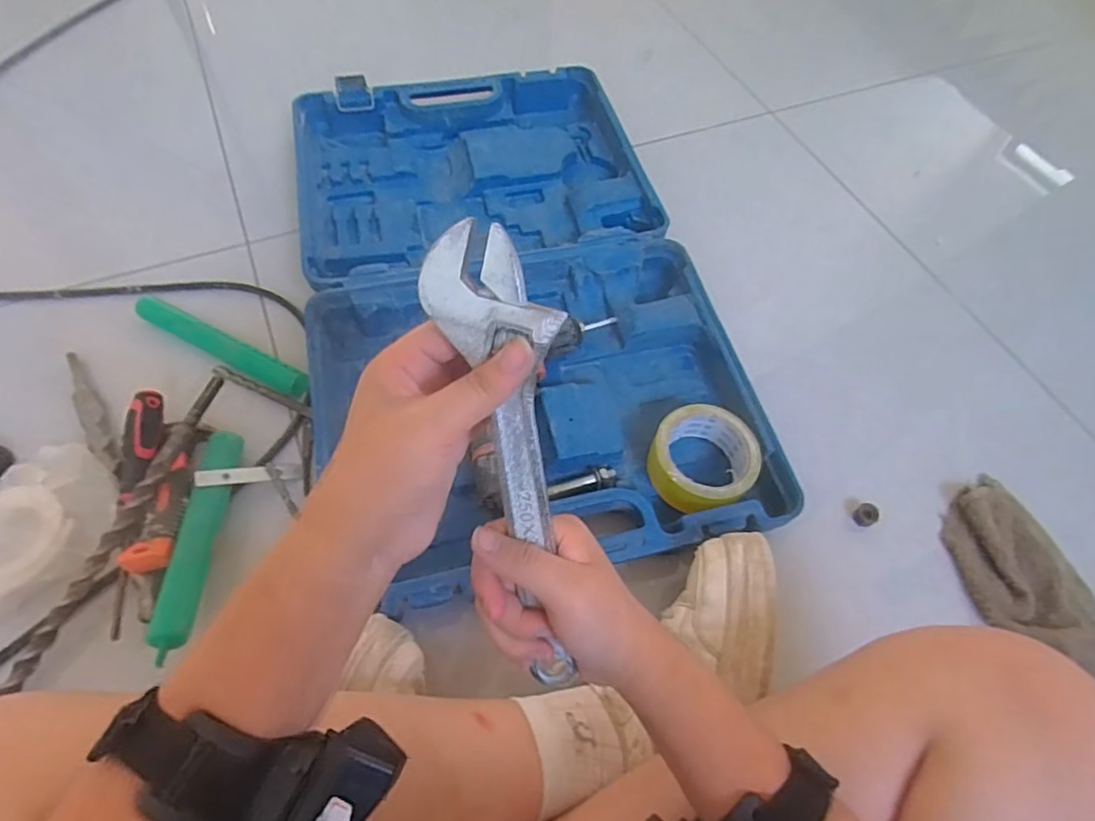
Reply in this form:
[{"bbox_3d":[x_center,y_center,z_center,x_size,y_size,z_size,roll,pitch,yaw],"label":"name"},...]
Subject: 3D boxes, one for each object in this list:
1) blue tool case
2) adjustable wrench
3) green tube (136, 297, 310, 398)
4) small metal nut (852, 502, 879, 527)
[{"bbox_3d":[-0.050,-0.163,0.711,0.454,0.054,0.747,-14,61,-11],"label":"blue tool case"},{"bbox_3d":[-0.014,0.037,0.295,0.055,0.247,0.020,-11,21,-10],"label":"adjustable wrench"},{"bbox_3d":[-0.357,-0.071,0.657,0.220,0.023,0.028,25,61,11],"label":"green tube"},{"bbox_3d":[0.319,0.104,0.597,0.025,0.015,0.021,-29,65,-19],"label":"small metal nut"}]

